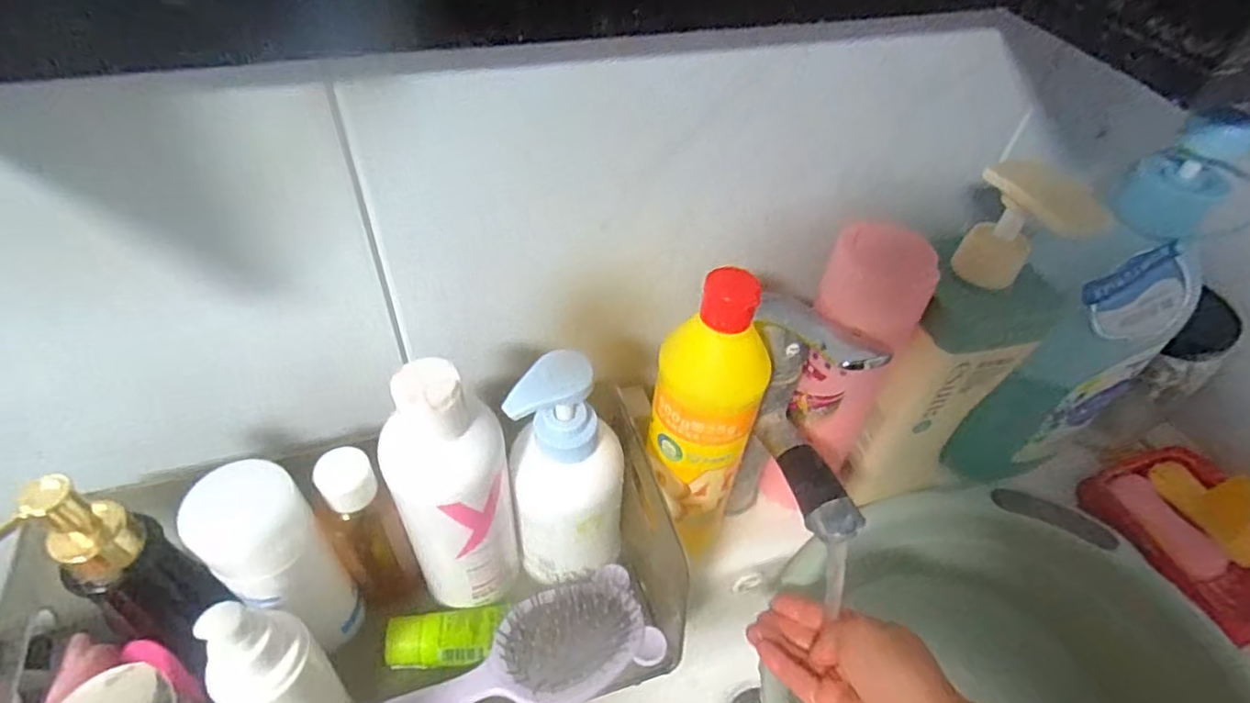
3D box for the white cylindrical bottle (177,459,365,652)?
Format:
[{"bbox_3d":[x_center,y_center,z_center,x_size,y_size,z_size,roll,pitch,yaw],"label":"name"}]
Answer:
[{"bbox_3d":[-0.184,0.117,0.349,0.043,0.138,0.047,3,48,-3],"label":"white cylindrical bottle"}]

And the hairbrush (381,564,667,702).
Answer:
[{"bbox_3d":[-0.069,0.182,0.370,0.180,0.026,0.065,-19,52,-21],"label":"hairbrush"}]

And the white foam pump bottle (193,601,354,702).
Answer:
[{"bbox_3d":[-0.165,0.157,0.310,0.032,0.121,0.042,18,49,11],"label":"white foam pump bottle"}]

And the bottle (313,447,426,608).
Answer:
[{"bbox_3d":[-0.145,0.111,0.375,0.035,0.143,0.031,-28,56,-27],"label":"bottle"}]

